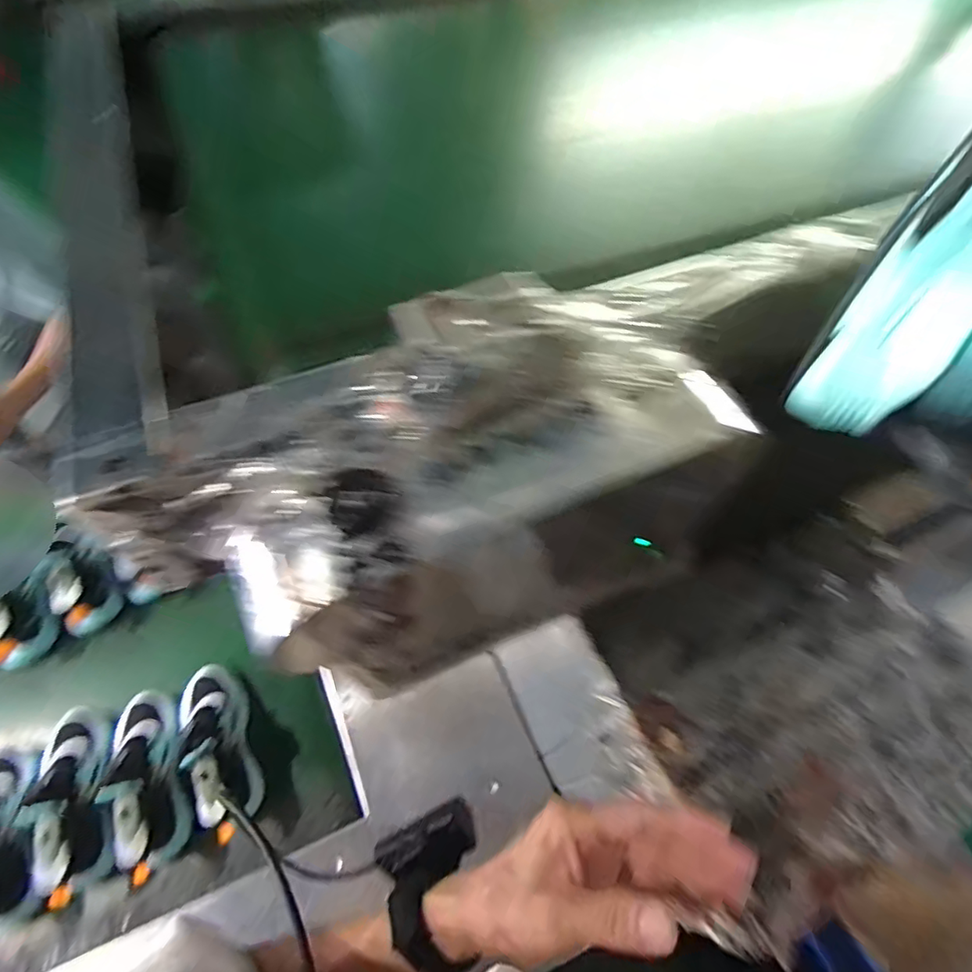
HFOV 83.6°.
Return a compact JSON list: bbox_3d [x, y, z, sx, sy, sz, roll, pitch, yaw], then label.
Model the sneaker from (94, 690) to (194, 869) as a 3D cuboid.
[{"bbox_3d":[-0.436,0.364,0.695,0.068,0.100,0.203,-20,63,-14],"label":"sneaker"}]

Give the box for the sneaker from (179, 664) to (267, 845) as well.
[{"bbox_3d":[-0.352,0.338,0.719,0.074,0.099,0.216,-29,65,-18],"label":"sneaker"}]

